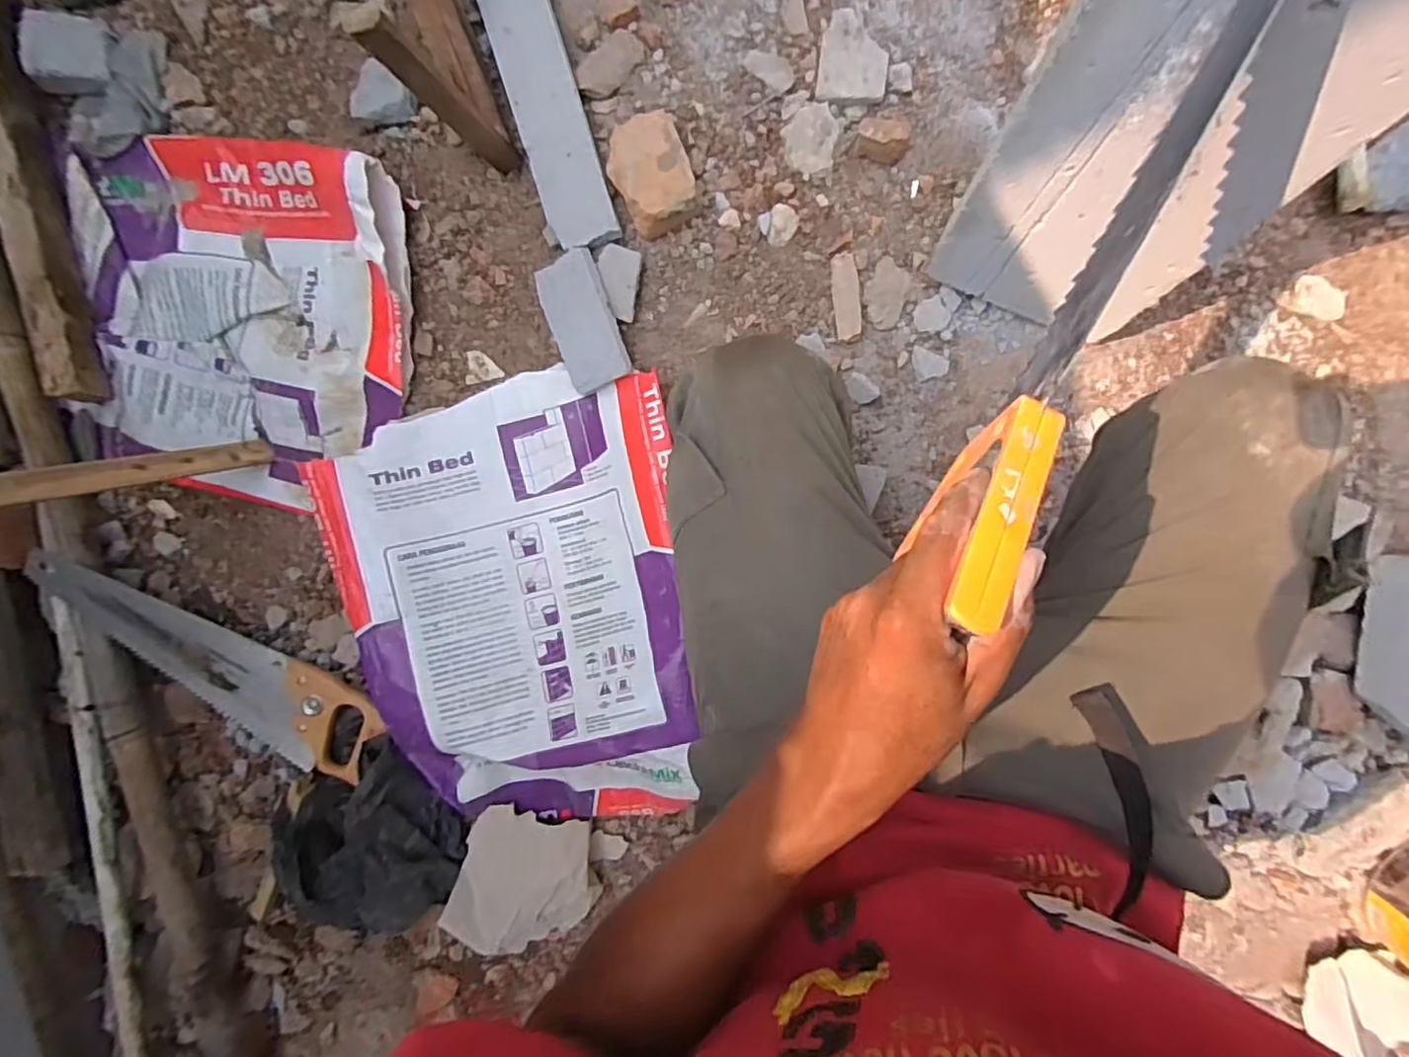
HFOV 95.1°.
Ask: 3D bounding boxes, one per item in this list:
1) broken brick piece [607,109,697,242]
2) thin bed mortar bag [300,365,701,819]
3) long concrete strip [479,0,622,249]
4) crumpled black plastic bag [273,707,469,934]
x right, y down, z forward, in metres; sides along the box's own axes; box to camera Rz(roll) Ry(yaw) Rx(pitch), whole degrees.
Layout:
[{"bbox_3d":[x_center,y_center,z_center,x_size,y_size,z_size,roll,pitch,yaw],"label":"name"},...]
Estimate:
[{"bbox_3d":[-0.056,-0.384,0.704,0.082,0.050,0.112,-19,94,8],"label":"broken brick piece"},{"bbox_3d":[-0.213,0.096,0.742,0.376,0.081,0.506,-6,96,7],"label":"thin bed mortar bag"},{"bbox_3d":[-0.192,-0.530,0.707,0.079,0.042,0.449,-16,95,8],"label":"long concrete strip"},{"bbox_3d":[-0.410,0.379,0.786,0.227,0.078,0.255,32,97,1],"label":"crumpled black plastic bag"}]

